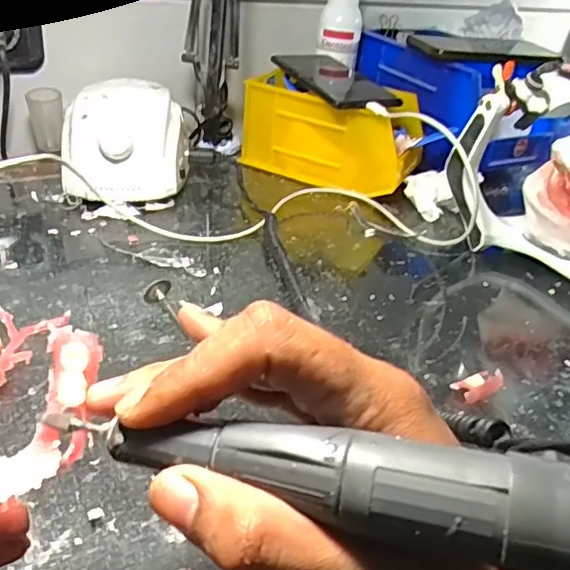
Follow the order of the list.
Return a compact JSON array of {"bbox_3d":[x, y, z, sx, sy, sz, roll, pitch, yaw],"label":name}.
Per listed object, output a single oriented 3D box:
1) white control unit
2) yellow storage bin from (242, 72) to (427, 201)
[{"bbox_3d":[-0.142,-0.128,0.548,0.103,0.079,0.119,1,33,-10],"label":"white control unit"},{"bbox_3d":[0.046,-0.153,0.616,0.168,0.089,0.076,20,35,18],"label":"yellow storage bin"}]

